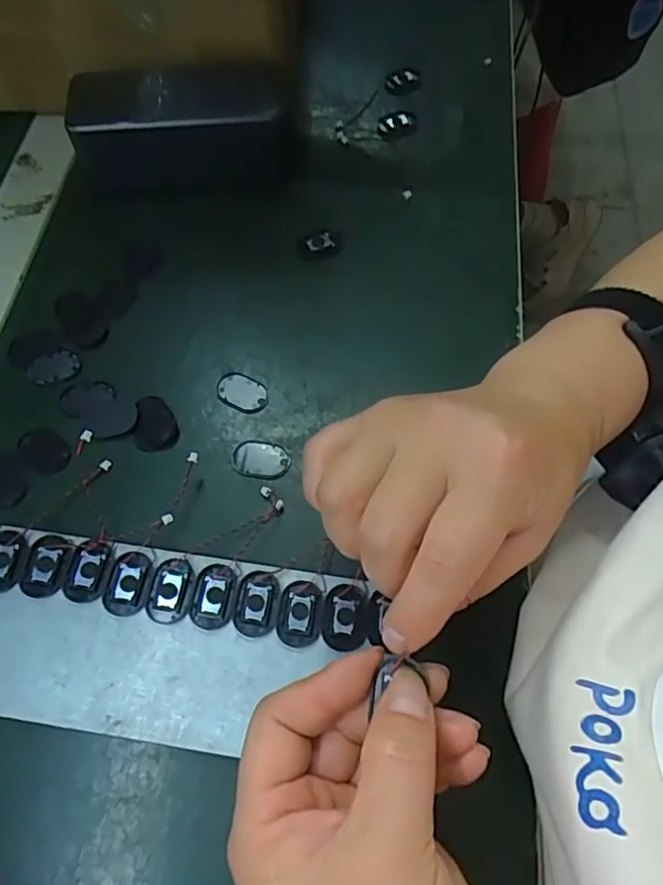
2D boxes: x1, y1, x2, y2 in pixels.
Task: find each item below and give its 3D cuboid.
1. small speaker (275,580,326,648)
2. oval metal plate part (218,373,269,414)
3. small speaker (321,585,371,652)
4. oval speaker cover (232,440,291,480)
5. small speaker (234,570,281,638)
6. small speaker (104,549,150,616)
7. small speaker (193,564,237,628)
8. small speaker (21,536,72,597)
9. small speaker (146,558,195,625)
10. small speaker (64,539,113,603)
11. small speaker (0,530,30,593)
[{"bbox_3d":[-0.014,0.076,0.267,0.020,0.004,0.028,11,64,4],"label":"small speaker"},{"bbox_3d":[-0.049,-0.027,0.324,0.030,0.004,0.021,26,66,12],"label":"oval metal plate part"},{"bbox_3d":[0.007,0.077,0.265,0.020,0.004,0.027,7,64,2],"label":"small speaker"},{"bbox_3d":[-0.036,0.008,0.305,0.029,0.004,0.021,10,64,4],"label":"oval speaker cover"},{"bbox_3d":[-0.033,0.072,0.269,0.018,0.004,0.028,11,64,4],"label":"small speaker"},{"bbox_3d":[-0.092,0.063,0.272,0.018,0.004,0.028,10,64,4],"label":"small speaker"},{"bbox_3d":[-0.052,0.069,0.270,0.019,0.004,0.028,9,64,4],"label":"small speaker"},{"bbox_3d":[-0.131,0.056,0.275,0.020,0.004,0.028,5,64,2],"label":"small speaker"},{"bbox_3d":[-0.072,0.066,0.271,0.019,0.004,0.028,10,64,4],"label":"small speaker"},{"bbox_3d":[-0.111,0.058,0.274,0.019,0.004,0.028,7,64,3],"label":"small speaker"},{"bbox_3d":[-0.151,0.054,0.276,0.020,0.004,0.028,5,64,1],"label":"small speaker"}]

